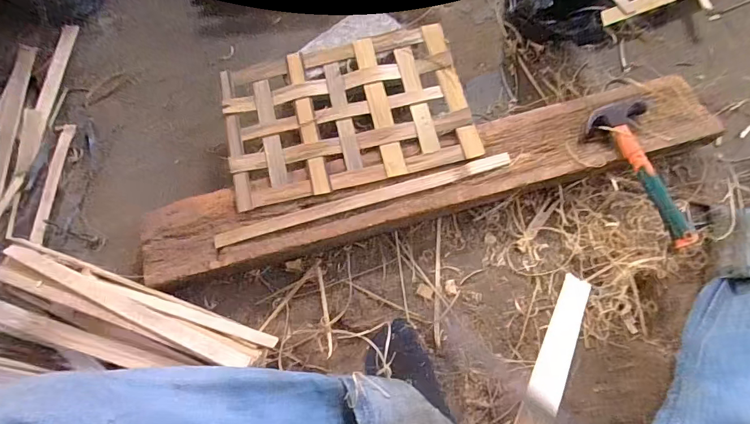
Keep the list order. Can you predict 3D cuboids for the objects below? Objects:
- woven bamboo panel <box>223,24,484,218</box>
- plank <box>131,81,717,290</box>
[{"bbox_3d":[-0.043,-0.145,0.601,0.347,0.014,0.219,-13,76,-3],"label":"woven bamboo panel"},{"bbox_3d":[0.083,-0.048,0.588,0.816,0.062,0.113,-15,71,-4],"label":"plank"}]

